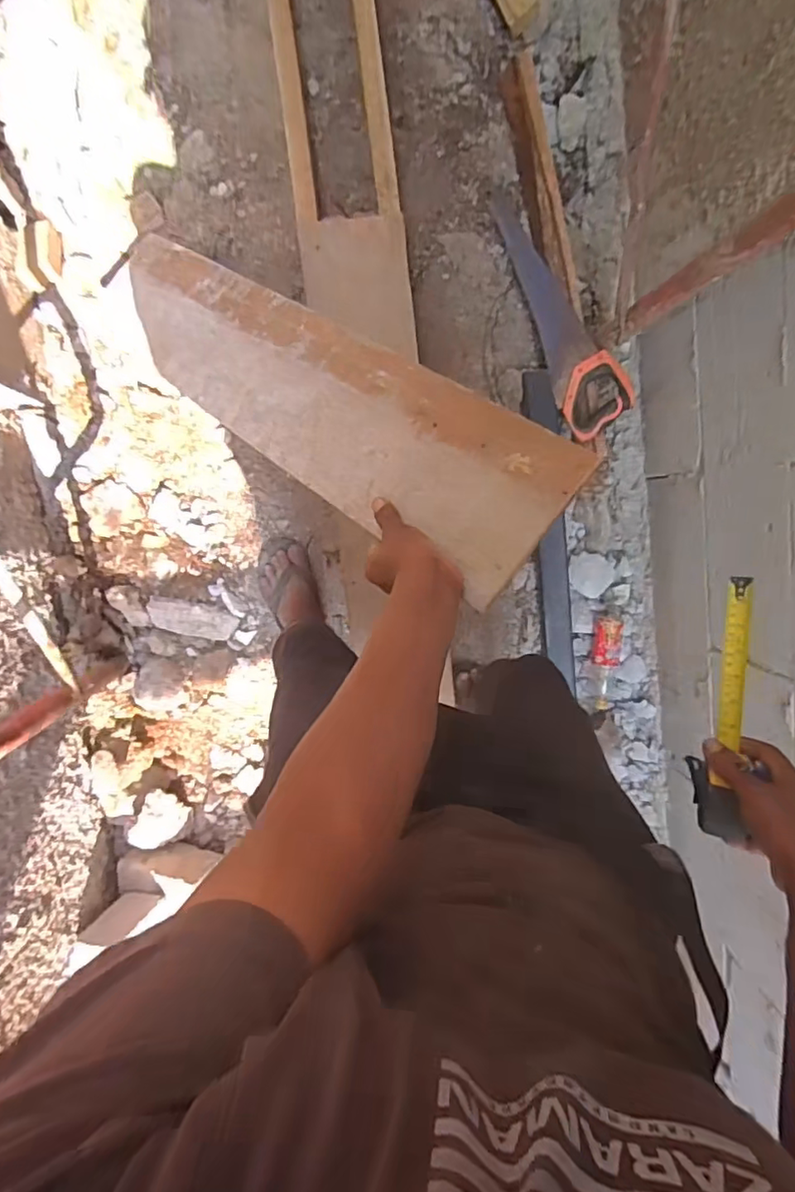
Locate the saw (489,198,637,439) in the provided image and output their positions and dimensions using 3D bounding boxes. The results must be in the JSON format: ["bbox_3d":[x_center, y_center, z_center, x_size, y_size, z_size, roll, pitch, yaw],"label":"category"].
[{"bbox_3d":[0.302,-0.529,1.095,0.122,0.021,0.460,-25,93,20],"label":"saw"}]

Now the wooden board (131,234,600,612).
[{"bbox_3d":[-0.125,-0.256,0.699,0.736,0.019,0.174,38,95,27],"label":"wooden board"}]

